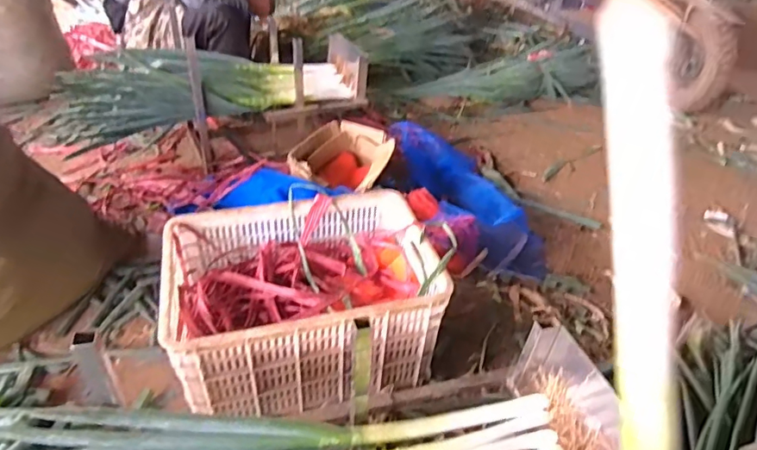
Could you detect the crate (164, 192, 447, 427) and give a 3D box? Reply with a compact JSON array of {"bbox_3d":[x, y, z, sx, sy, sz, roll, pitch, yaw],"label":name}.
[{"bbox_3d":[-0.152,0.150,1.030,0.504,0.251,0.333,-8,39,-16],"label":"crate"}]

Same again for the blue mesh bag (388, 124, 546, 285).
[{"bbox_3d":[0.274,-0.114,1.595,0.307,0.133,0.682,-4,39,-12],"label":"blue mesh bag"}]

